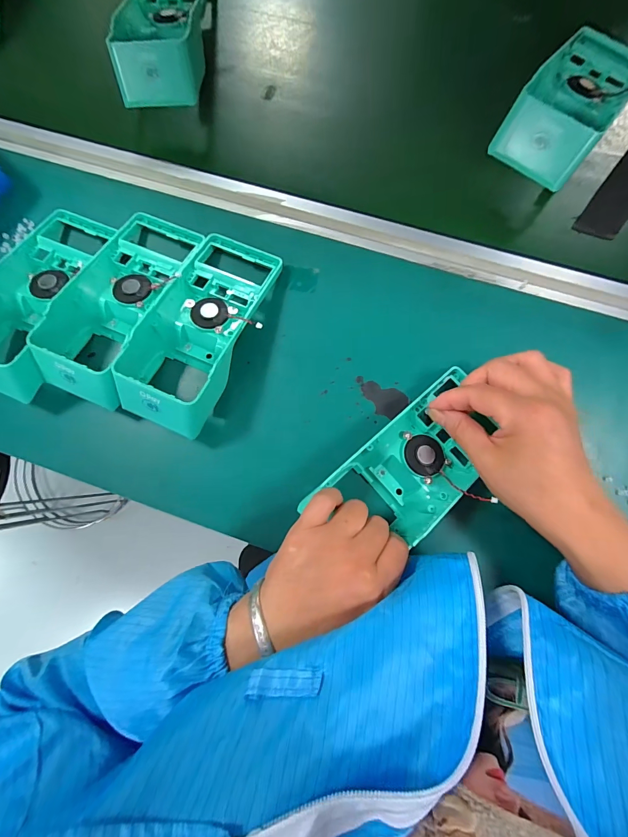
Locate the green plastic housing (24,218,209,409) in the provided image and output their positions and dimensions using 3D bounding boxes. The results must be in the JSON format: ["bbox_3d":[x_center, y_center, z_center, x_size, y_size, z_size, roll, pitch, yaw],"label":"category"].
[{"bbox_3d":[-0.178,-0.109,0.323,0.084,0.053,0.189,22,84,6],"label":"green plastic housing"}]

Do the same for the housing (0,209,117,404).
[{"bbox_3d":[-0.263,-0.117,0.332,0.090,0.051,0.189,22,84,6],"label":"housing"}]

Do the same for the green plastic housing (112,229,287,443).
[{"bbox_3d":[-0.101,-0.083,0.317,0.083,0.052,0.190,21,84,6],"label":"green plastic housing"}]

